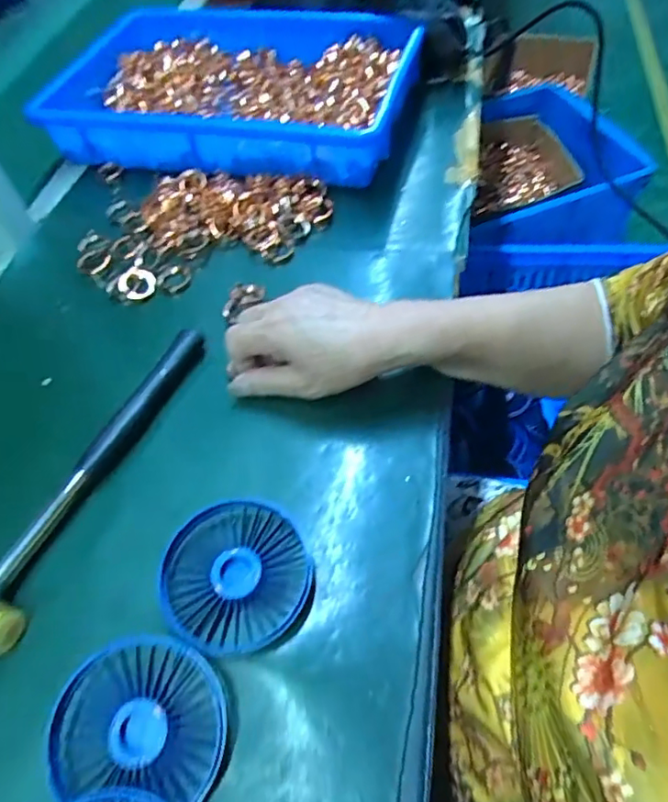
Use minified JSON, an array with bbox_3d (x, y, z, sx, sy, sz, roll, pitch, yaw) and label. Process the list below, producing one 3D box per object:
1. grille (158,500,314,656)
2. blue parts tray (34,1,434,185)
[{"bbox_3d":[-0.058,0.101,0.334,0.084,0.013,0.083,-1,56,2],"label":"grille"},{"bbox_3d":[-0.108,-0.325,0.600,0.366,0.066,0.235,7,56,7],"label":"blue parts tray"}]

